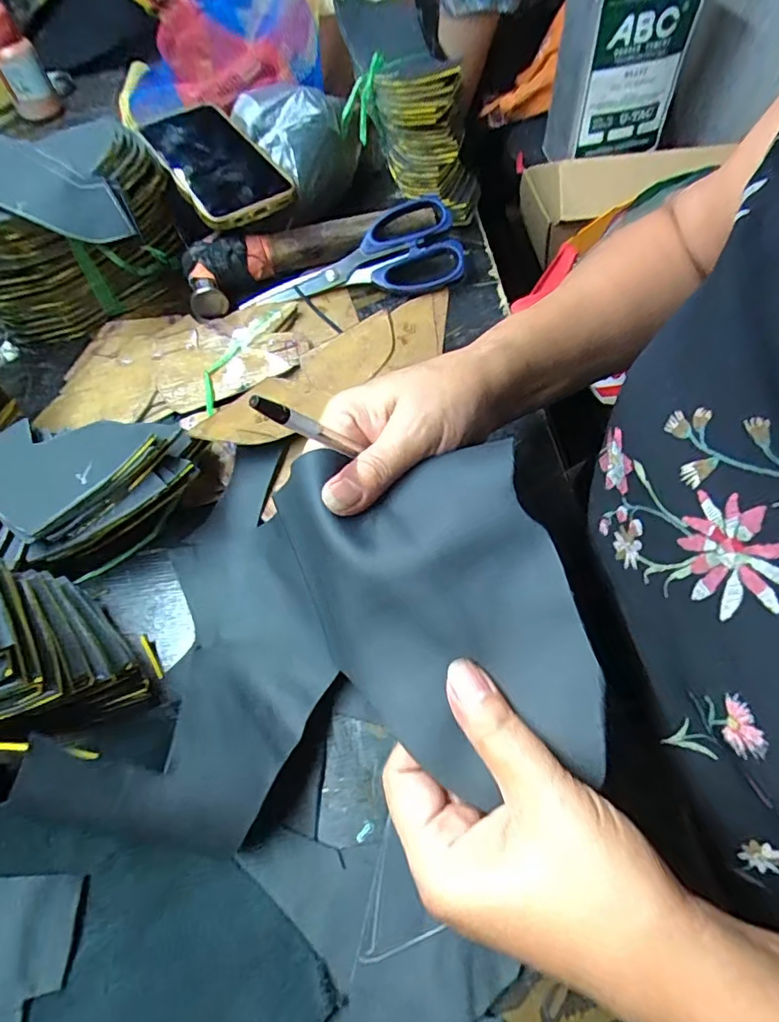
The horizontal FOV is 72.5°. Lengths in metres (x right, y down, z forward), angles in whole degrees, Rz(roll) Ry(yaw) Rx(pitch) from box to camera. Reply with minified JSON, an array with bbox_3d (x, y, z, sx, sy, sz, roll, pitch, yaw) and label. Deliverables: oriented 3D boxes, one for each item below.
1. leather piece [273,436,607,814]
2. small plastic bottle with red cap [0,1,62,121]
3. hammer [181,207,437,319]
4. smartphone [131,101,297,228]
[{"bbox_3d":[0.018,0.036,0.235,0.107,0.043,0.159,-14,60,-4],"label":"leather piece"},{"bbox_3d":[-0.443,-0.532,0.634,0.050,0.102,0.050,-27,62,-11],"label":"small plastic bottle with red cap"},{"bbox_3d":[-0.069,-0.232,0.461,0.218,0.036,0.060,-21,61,-8],"label":"hammer"},{"bbox_3d":[-0.158,-0.315,0.470,0.084,0.018,0.182,-30,65,-14],"label":"smartphone"}]

